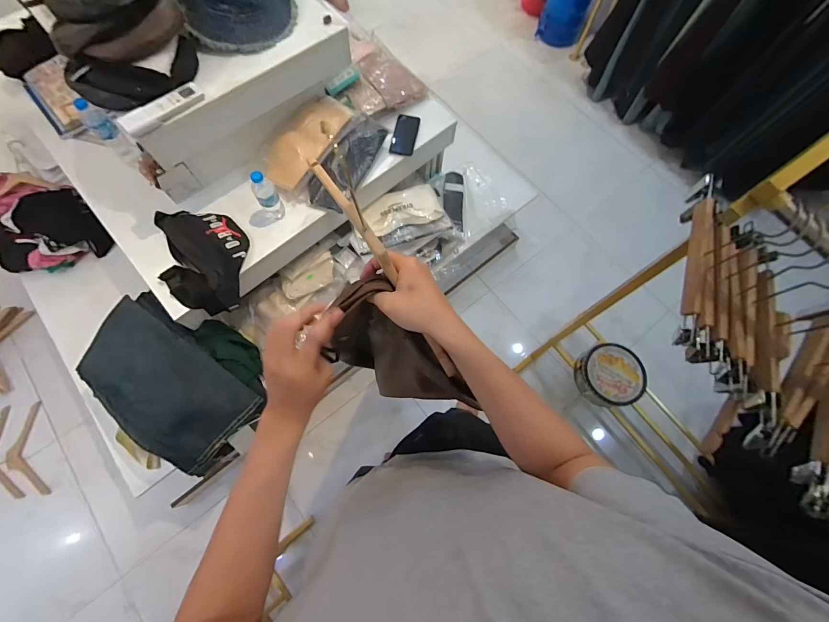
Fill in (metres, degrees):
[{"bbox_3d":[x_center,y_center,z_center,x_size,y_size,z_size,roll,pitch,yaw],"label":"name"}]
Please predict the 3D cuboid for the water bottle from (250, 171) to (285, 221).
[{"bbox_3d":[-0.417,-0.326,1.006,0.061,0.166,0.058,-34,74,-13],"label":"water bottle"}]

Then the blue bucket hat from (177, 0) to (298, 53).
[{"bbox_3d":[-0.437,-0.782,0.870,0.264,0.134,0.228,-14,71,-7],"label":"blue bucket hat"}]

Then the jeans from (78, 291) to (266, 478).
[{"bbox_3d":[-0.714,0.198,1.013,0.537,0.078,0.289,36,73,11],"label":"jeans"}]

